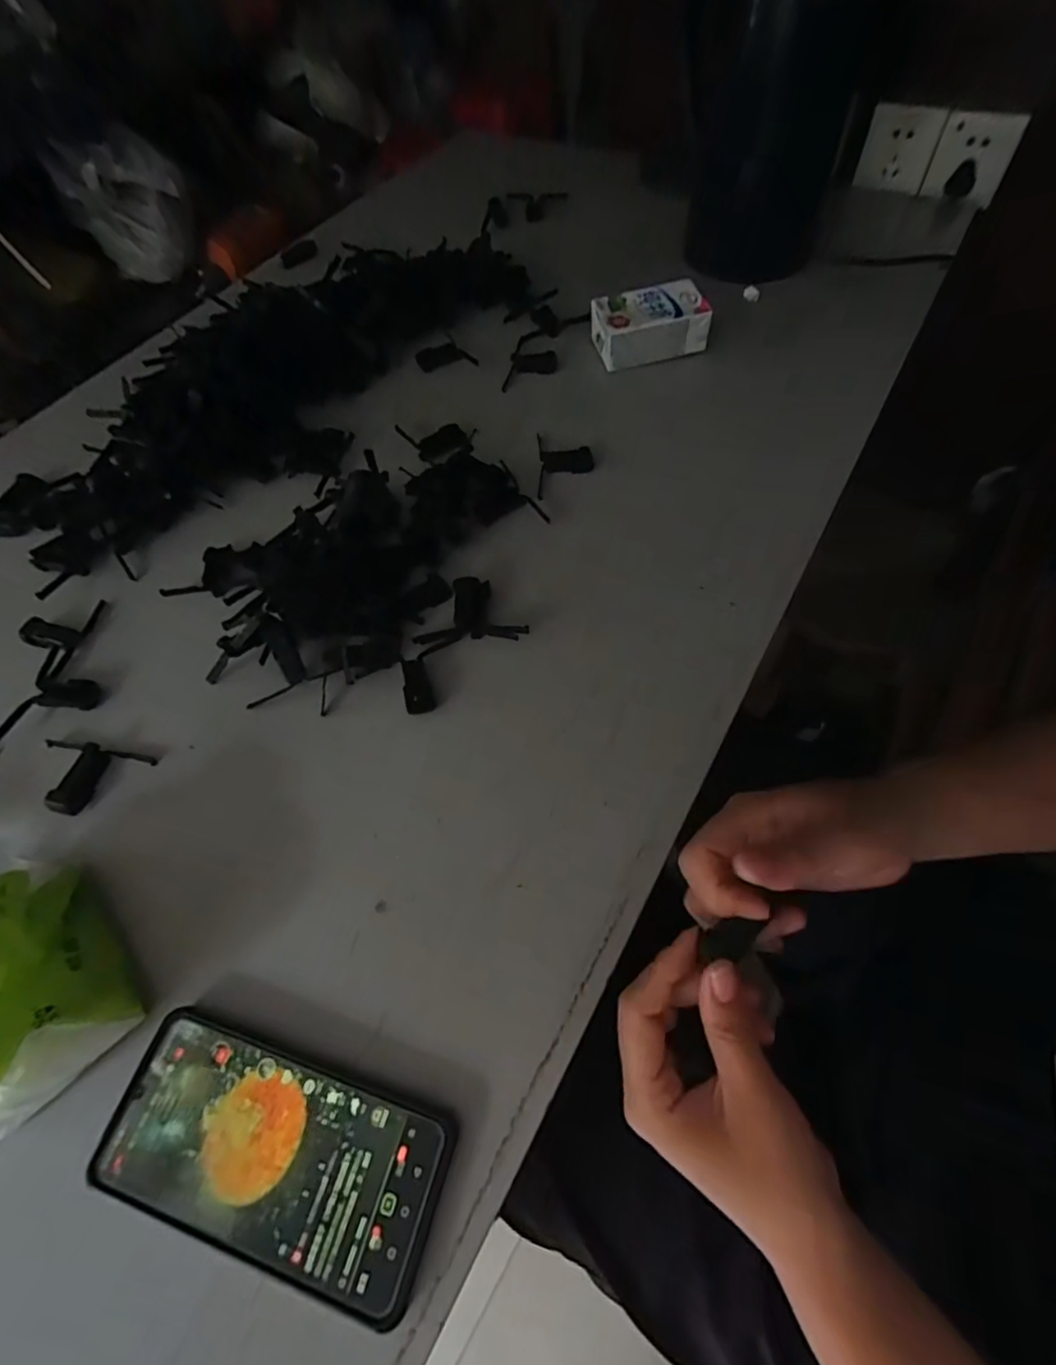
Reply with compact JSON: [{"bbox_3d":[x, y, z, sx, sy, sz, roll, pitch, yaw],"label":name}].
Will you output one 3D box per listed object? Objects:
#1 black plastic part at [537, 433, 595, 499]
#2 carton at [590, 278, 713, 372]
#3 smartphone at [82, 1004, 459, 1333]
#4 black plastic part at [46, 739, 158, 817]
[{"bbox_3d":[0.034,-0.204,0.521,0.050,0.013,0.081,-2,60,3],"label":"black plastic part"},{"bbox_3d":[0.124,-0.363,0.584,0.108,0.043,0.065,-9,60,-1],"label":"carton"},{"bbox_3d":[-0.126,0.233,0.289,0.168,0.016,0.079,14,62,12],"label":"smartphone"},{"bbox_3d":[-0.307,0.064,0.394,0.082,0.014,0.048,8,61,9],"label":"black plastic part"}]

